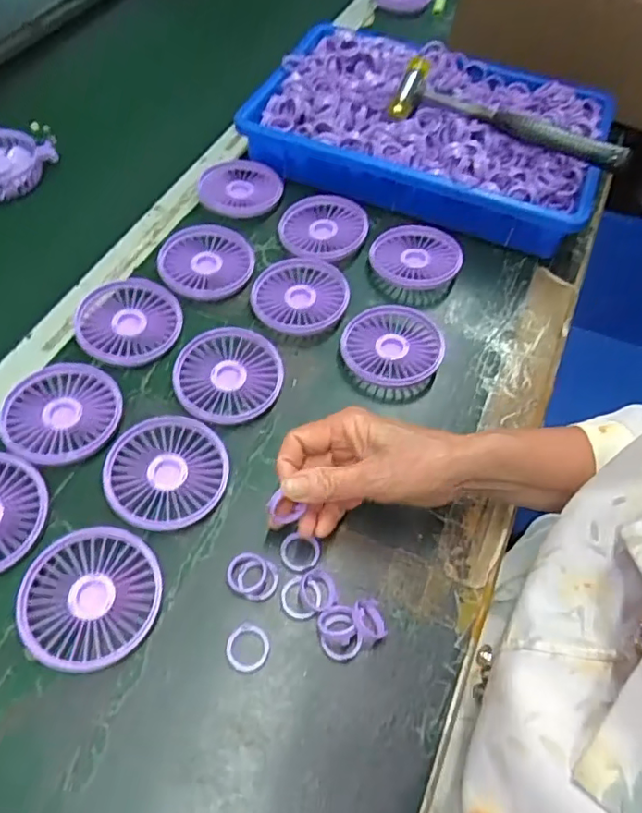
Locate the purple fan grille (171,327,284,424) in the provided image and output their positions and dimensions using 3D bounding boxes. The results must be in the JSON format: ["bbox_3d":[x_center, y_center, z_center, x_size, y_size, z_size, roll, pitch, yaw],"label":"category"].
[{"bbox_3d":[-0.077,-0.026,0.487,0.089,0.013,0.084,1,56,-2],"label":"purple fan grille"}]

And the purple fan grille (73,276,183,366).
[{"bbox_3d":[-0.167,-0.075,0.508,0.089,0.015,0.083,1,56,-2],"label":"purple fan grille"}]

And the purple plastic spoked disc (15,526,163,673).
[{"bbox_3d":[-0.152,0.126,0.386,0.087,0.014,0.087,1,56,-2],"label":"purple plastic spoked disc"}]

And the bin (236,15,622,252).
[{"bbox_3d":[0.117,-0.312,0.642,0.361,0.072,0.234,18,57,9],"label":"bin"}]

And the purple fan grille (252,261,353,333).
[{"bbox_3d":[-0.019,-0.104,0.540,0.088,0.016,0.083,1,56,-2],"label":"purple fan grille"}]

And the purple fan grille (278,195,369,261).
[{"bbox_3d":[0.004,-0.184,0.590,0.090,0.016,0.083,-32,63,-22],"label":"purple fan grille"}]

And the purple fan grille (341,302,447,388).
[{"bbox_3d":[0.063,-0.054,0.517,0.087,0.018,0.090,1,56,-2],"label":"purple fan grille"}]

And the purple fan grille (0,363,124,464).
[{"bbox_3d":[-0.203,0.007,0.458,0.088,0.017,0.083,1,56,-2],"label":"purple fan grille"}]

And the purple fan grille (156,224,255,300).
[{"bbox_3d":[-0.108,-0.138,0.555,0.089,0.010,0.084,1,56,-2],"label":"purple fan grille"}]

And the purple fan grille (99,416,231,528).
[{"bbox_3d":[-0.116,0.050,0.439,0.087,0.016,0.088,1,56,-2],"label":"purple fan grille"}]

